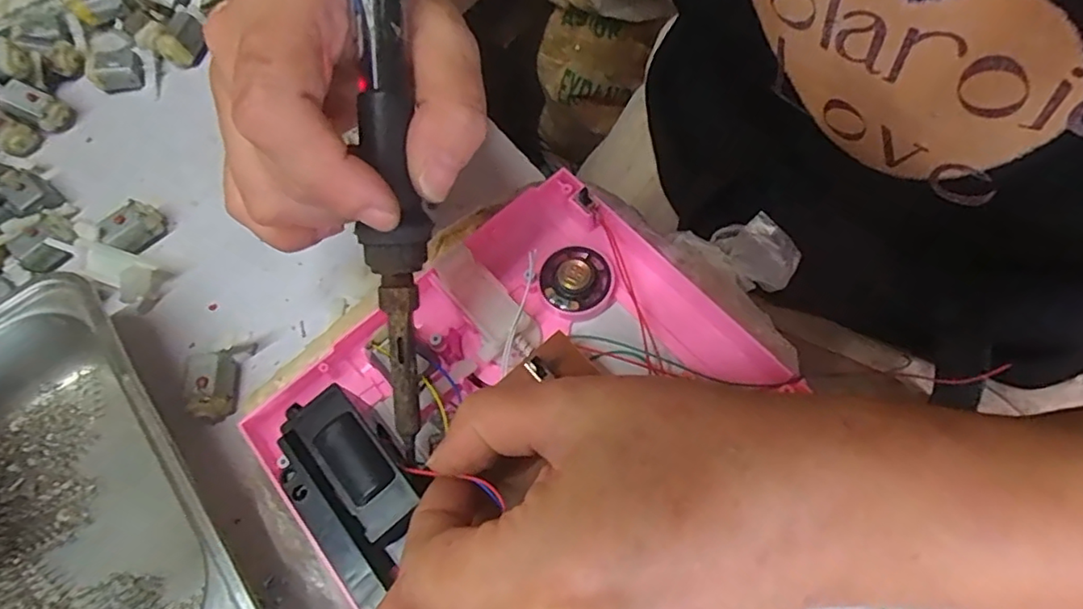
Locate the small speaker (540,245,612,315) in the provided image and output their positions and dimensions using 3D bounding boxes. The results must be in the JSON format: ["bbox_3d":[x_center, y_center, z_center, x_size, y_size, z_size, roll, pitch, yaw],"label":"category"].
[{"bbox_3d":[0.014,-0.013,0.235,0.027,0.012,0.030,4,65,4],"label":"small speaker"}]

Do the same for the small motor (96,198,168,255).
[{"bbox_3d":[-0.204,-0.038,0.298,0.015,0.018,0.027,30,70,15],"label":"small motor"}]

